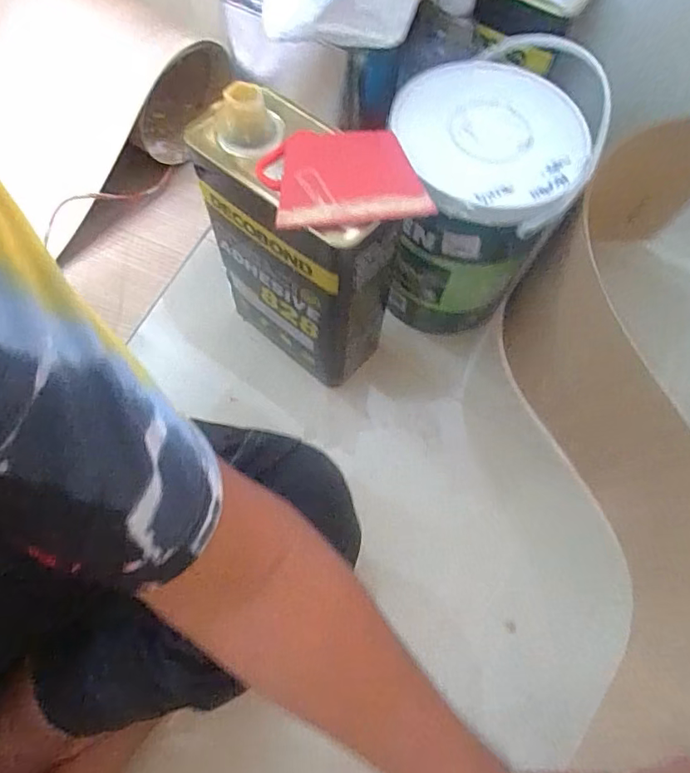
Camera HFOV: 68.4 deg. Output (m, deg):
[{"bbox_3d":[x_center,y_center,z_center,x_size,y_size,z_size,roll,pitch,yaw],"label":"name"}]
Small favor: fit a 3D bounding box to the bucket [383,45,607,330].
[{"bbox_3d":[0.122,-0.189,0.532,0.165,0.218,0.186,5,67,1],"label":"bucket"}]

